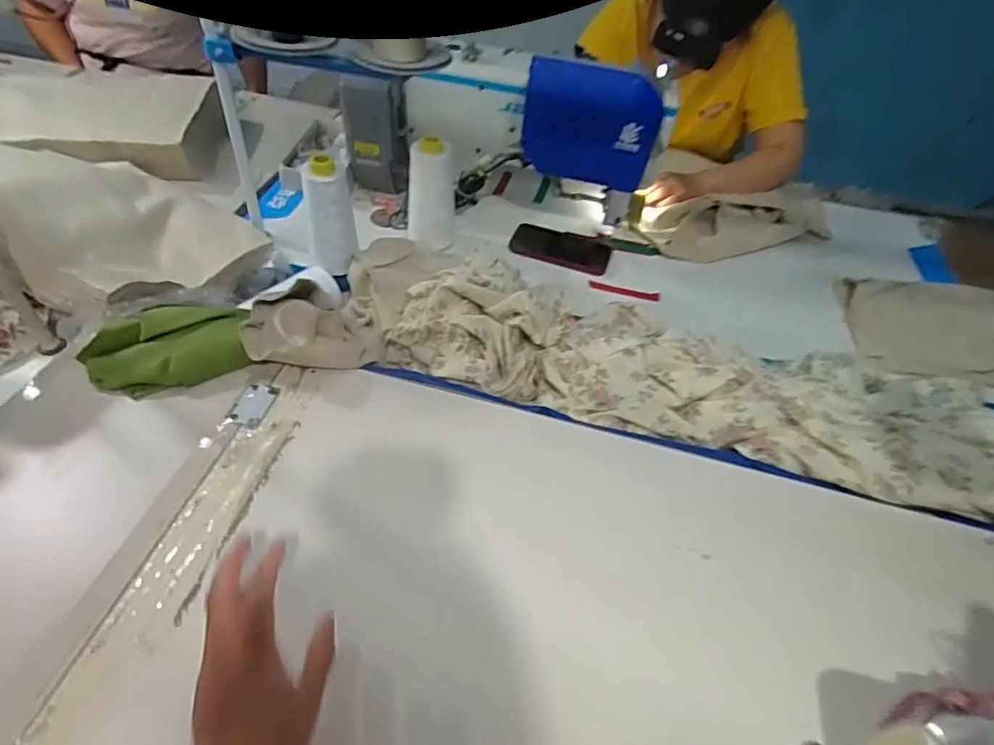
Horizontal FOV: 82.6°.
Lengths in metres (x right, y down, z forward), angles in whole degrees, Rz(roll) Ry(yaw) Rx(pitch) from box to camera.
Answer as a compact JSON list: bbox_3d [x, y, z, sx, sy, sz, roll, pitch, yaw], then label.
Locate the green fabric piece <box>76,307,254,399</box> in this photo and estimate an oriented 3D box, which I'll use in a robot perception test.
[{"bbox_3d":[-0.378,-0.031,0.651,0.183,0.035,0.110,-11,50,-15],"label":"green fabric piece"}]

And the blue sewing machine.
[{"bbox_3d":[0.004,-0.377,0.906,0.501,0.277,0.151,19,49,12],"label":"blue sewing machine"}]

